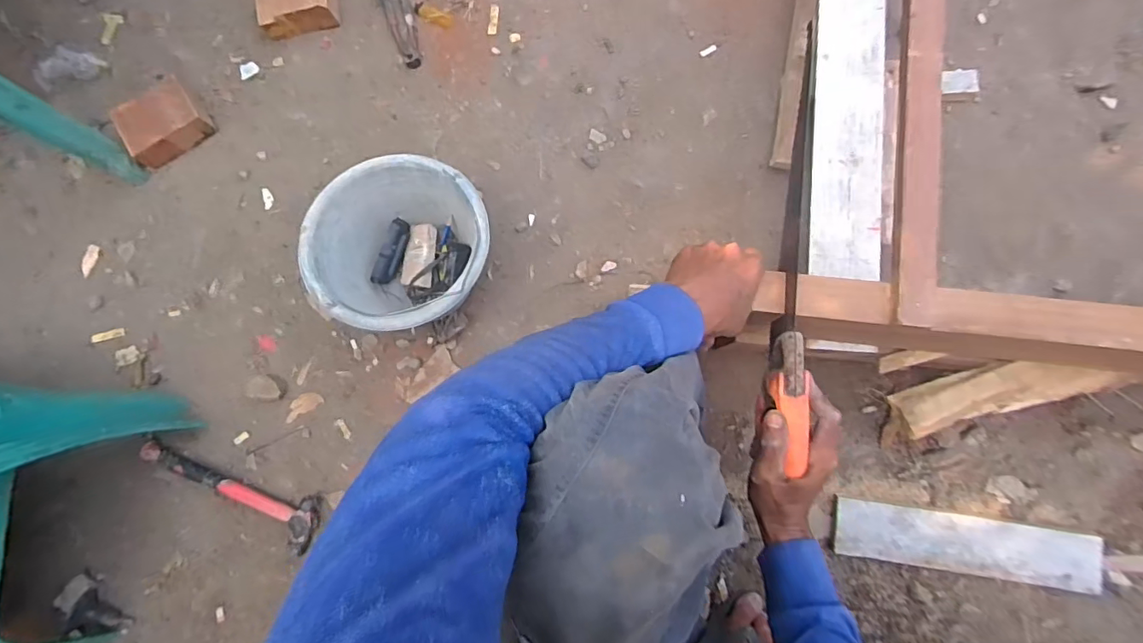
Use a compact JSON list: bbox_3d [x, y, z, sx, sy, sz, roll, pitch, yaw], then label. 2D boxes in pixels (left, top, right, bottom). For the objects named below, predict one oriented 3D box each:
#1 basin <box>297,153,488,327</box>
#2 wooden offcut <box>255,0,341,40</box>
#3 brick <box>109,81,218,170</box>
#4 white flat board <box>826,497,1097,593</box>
[{"bbox_3d":[-0.246,-0.109,0.808,0.255,0.199,0.247,-1,81,5],"label":"basin"},{"bbox_3d":[-0.510,-0.592,0.970,0.139,0.052,0.106,-7,83,3],"label":"wooden offcut"},{"bbox_3d":[-0.739,-0.361,0.949,0.138,0.061,0.113,-31,82,0],"label":"brick"},{"bbox_3d":[0.552,0.313,0.739,0.336,0.019,0.079,6,80,10],"label":"white flat board"}]

